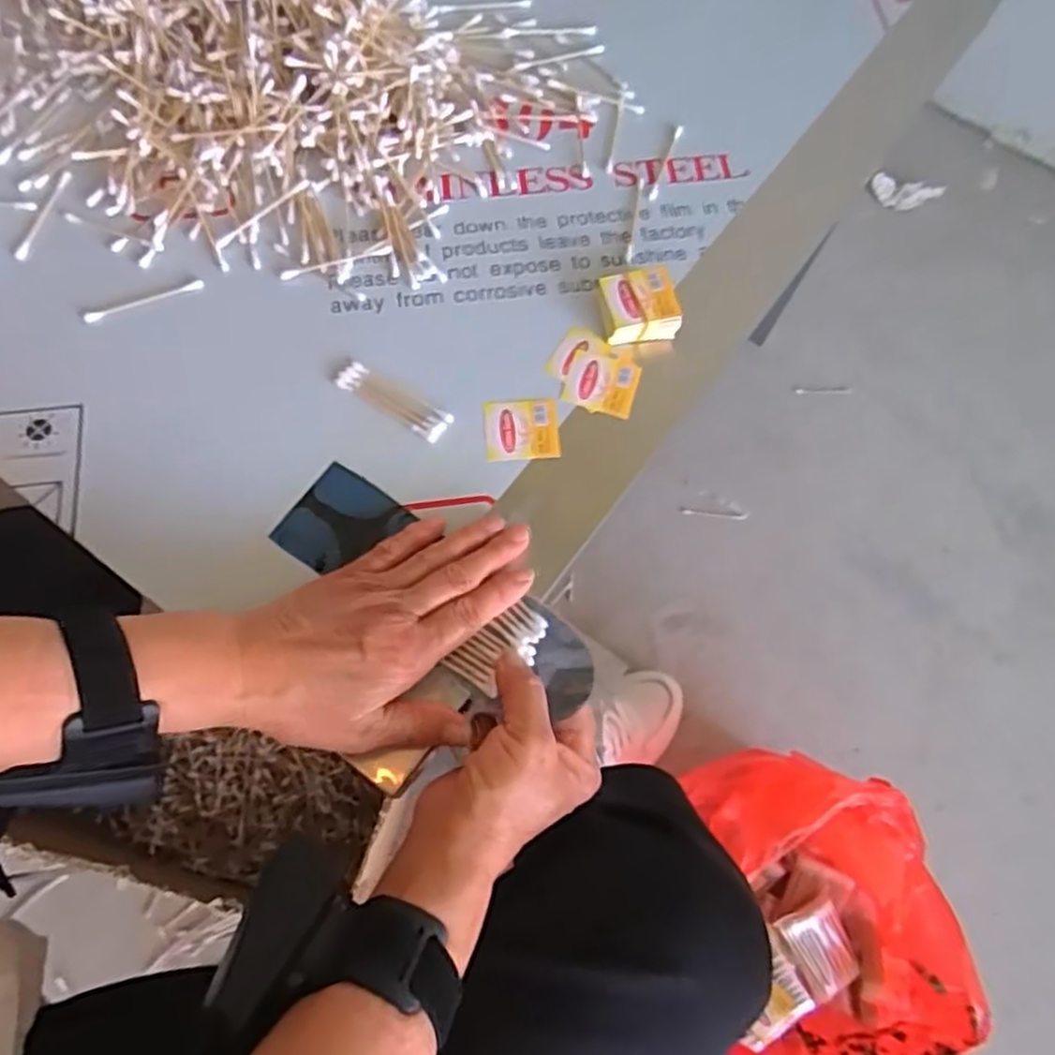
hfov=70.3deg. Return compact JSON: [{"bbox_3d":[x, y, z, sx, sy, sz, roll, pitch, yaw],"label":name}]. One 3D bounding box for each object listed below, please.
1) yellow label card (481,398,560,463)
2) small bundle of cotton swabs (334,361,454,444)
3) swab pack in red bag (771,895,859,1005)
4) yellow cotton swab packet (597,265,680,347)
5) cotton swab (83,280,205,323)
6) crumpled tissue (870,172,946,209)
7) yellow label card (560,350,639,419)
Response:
[{"bbox_3d":[-0.004,-0.059,0.455,0.045,0.004,0.040,-4,69,-5],"label":"yellow label card"},{"bbox_3d":[-0.081,-0.077,0.455,0.073,0.006,0.021,30,70,8],"label":"small bundle of cotton swabs"},{"bbox_3d":[0.269,0.386,0.684,0.056,0.017,0.076,-24,72,-12],"label":"swab pack in red bag"},{"bbox_3d":[0.073,-0.141,0.481,0.047,0.020,0.044,-9,70,-7],"label":"yellow cotton swab packet"},{"bbox_3d":[-0.240,-0.142,0.469,0.073,0.005,0.008,-23,73,-9],"label":"cotton swab"},{"bbox_3d":[0.571,-0.502,1.119,0.123,0.027,0.045,-1,71,-2],"label":"crumpled tissue"},{"bbox_3d":[0.047,-0.090,0.471,0.044,0.004,0.039,17,69,3],"label":"yellow label card"}]

